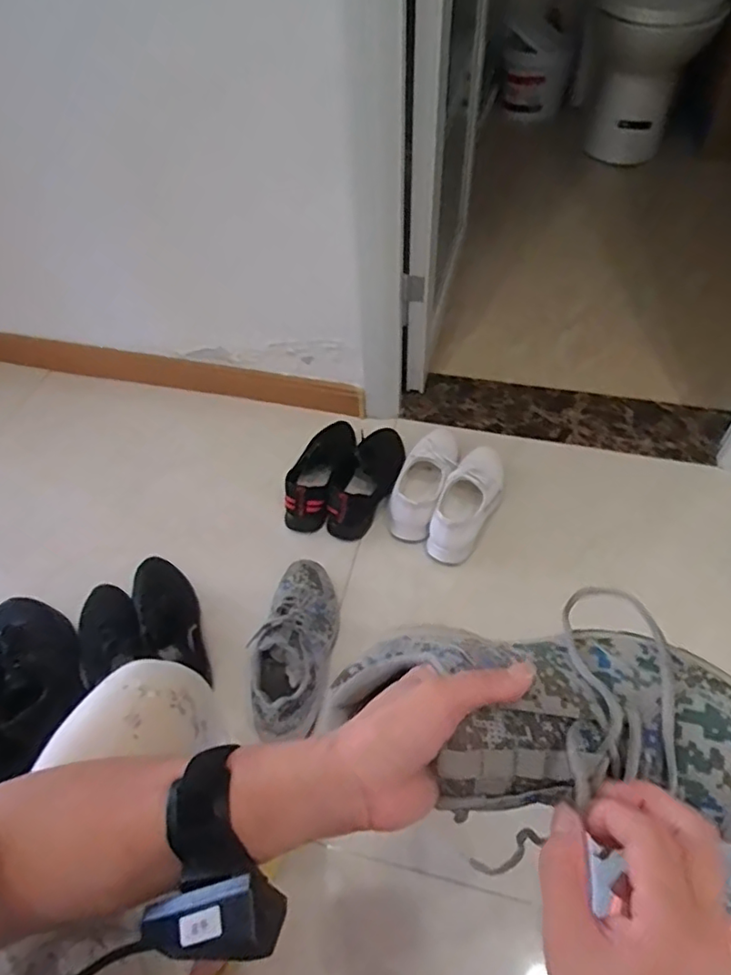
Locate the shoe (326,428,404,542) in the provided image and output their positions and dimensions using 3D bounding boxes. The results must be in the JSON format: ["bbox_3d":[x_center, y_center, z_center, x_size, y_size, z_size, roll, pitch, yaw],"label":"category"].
[{"bbox_3d":[0.011,-0.024,1.109,0.094,0.098,0.253,18,55,16],"label":"shoe"}]

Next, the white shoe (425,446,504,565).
[{"bbox_3d":[0.186,0.015,1.061,0.087,0.097,0.252,20,55,17],"label":"white shoe"}]

